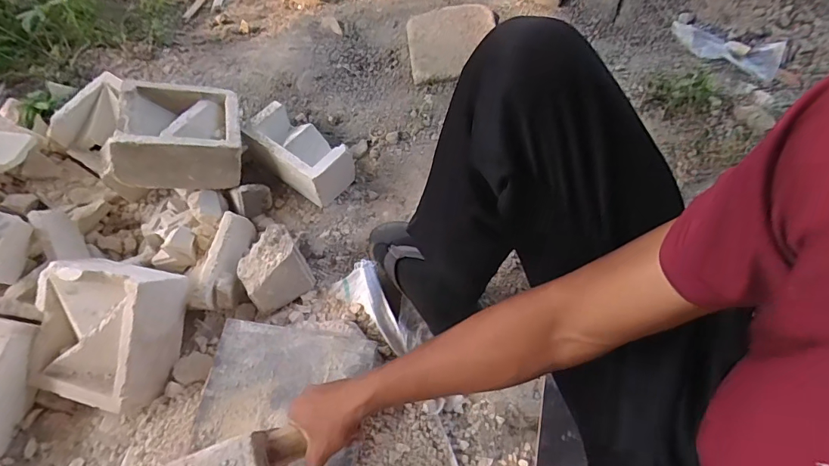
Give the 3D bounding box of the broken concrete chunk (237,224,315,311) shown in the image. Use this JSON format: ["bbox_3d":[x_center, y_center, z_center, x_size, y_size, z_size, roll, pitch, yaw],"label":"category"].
[{"bbox_3d":[-0.249,0.058,0.766,0.107,0.072,0.098,-32,66,-15],"label":"broken concrete chunk"}]

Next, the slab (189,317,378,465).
[{"bbox_3d":[-0.197,0.259,0.641,0.248,0.018,0.243,9,63,5],"label":"slab"}]

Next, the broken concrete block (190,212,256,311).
[{"bbox_3d":[-0.333,0.051,0.778,0.063,0.063,0.172,2,62,2],"label":"broken concrete block"}]

